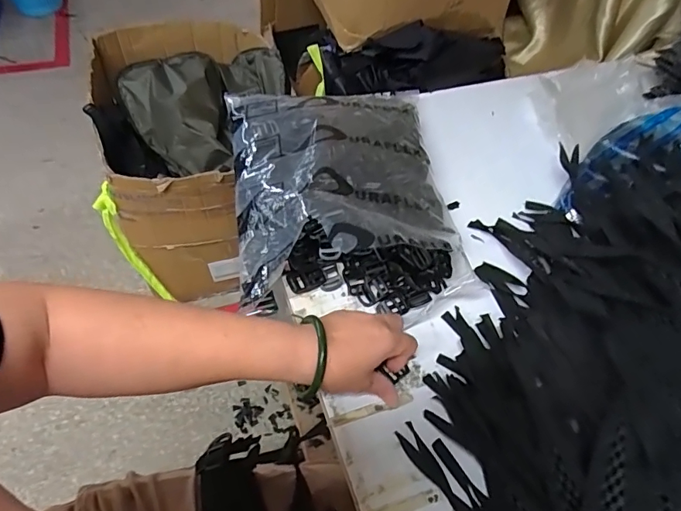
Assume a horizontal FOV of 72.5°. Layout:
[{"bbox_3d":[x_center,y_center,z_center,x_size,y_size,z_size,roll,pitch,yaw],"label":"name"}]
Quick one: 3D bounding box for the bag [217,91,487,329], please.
[{"bbox_3d":[0.003,-0.098,0.584,0.268,0.096,0.365,-6,55,-9],"label":"bag"}]

